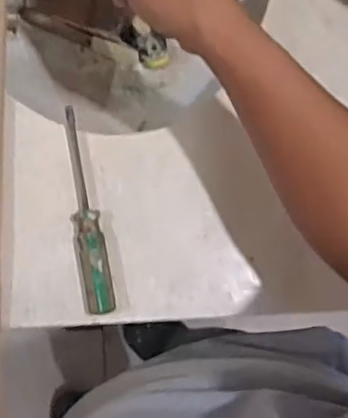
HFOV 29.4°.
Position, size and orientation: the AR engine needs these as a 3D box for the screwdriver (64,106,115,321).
[{"bbox_3d":[-0.079,0.001,0.574,0.028,0.021,0.180,-10,84,-4],"label":"screwdriver"}]

